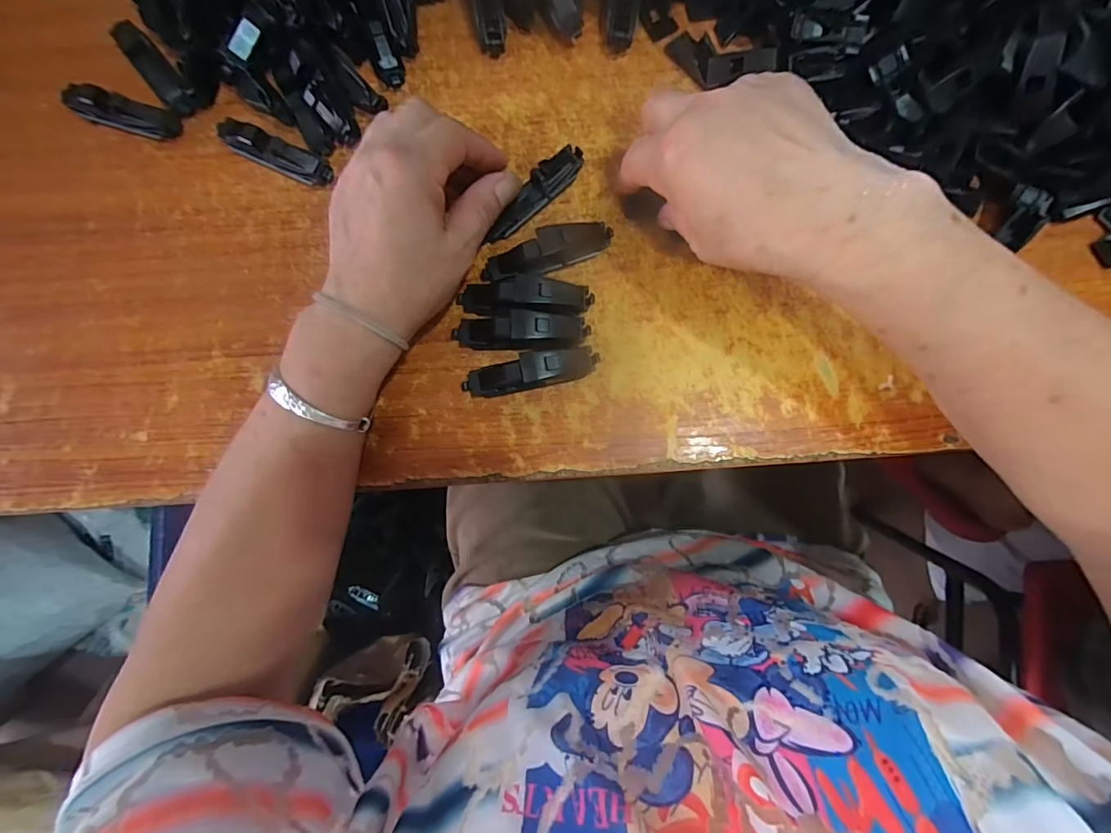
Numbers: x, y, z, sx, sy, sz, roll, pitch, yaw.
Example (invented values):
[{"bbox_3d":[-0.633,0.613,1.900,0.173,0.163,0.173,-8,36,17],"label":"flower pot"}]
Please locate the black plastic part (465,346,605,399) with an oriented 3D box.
[{"bbox_3d":[-0.015,-0.026,0.287,0.081,0.024,0.019,-10,83,1],"label":"black plastic part"}]

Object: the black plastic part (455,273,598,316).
[{"bbox_3d":[-0.019,-0.072,0.293,0.082,0.024,0.022,0,83,2],"label":"black plastic part"}]

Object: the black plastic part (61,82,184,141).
[{"bbox_3d":[-0.289,-0.202,0.317,0.078,0.017,0.019,19,84,4],"label":"black plastic part"}]

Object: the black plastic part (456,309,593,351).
[{"bbox_3d":[-0.022,-0.051,0.290,0.082,0.025,0.020,0,83,2],"label":"black plastic part"}]

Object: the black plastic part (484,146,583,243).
[{"bbox_3d":[-0.013,-0.141,0.305,0.017,0.017,0.079,45,93,6],"label":"black plastic part"}]

